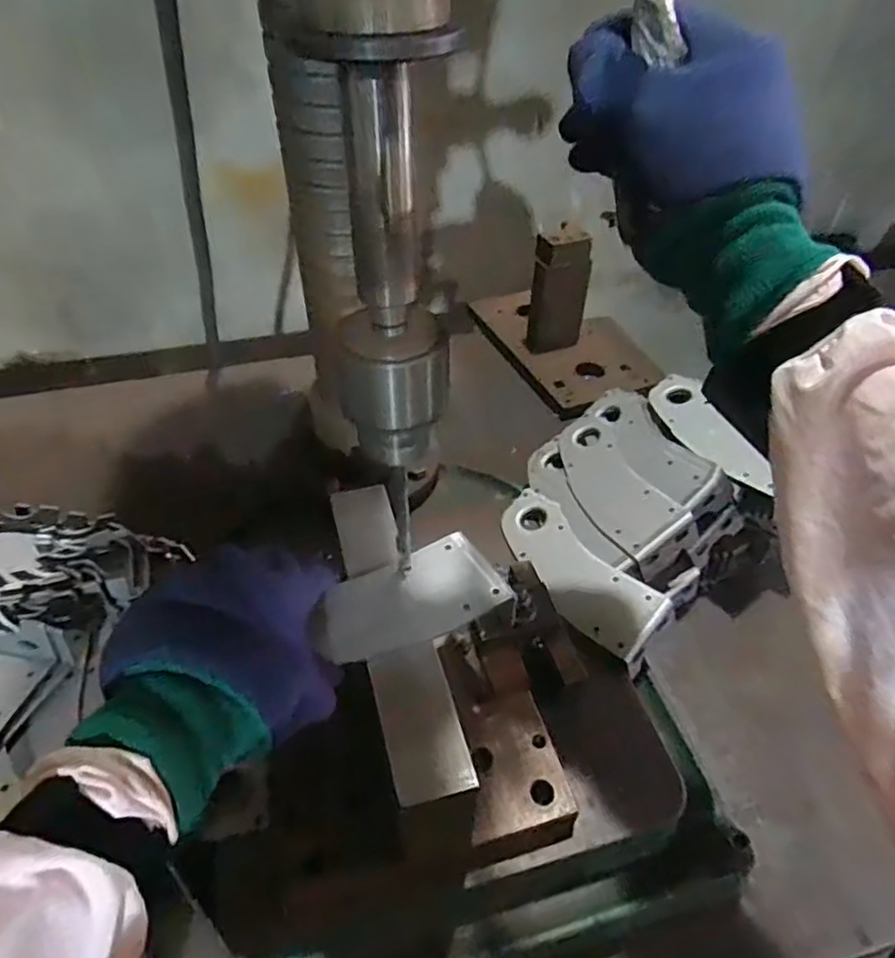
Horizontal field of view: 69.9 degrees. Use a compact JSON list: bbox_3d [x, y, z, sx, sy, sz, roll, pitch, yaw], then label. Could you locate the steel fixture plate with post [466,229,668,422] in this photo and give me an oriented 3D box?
[{"bbox_3d":[0.161,-0.240,0.867,0.182,0.138,0.277,-17,48,-17],"label":"steel fixture plate with post"}]

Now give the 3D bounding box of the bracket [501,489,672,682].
[{"bbox_3d":[0.107,0.079,0.543,0.066,0.030,0.184,-33,46,-10],"label":"bracket"}]

